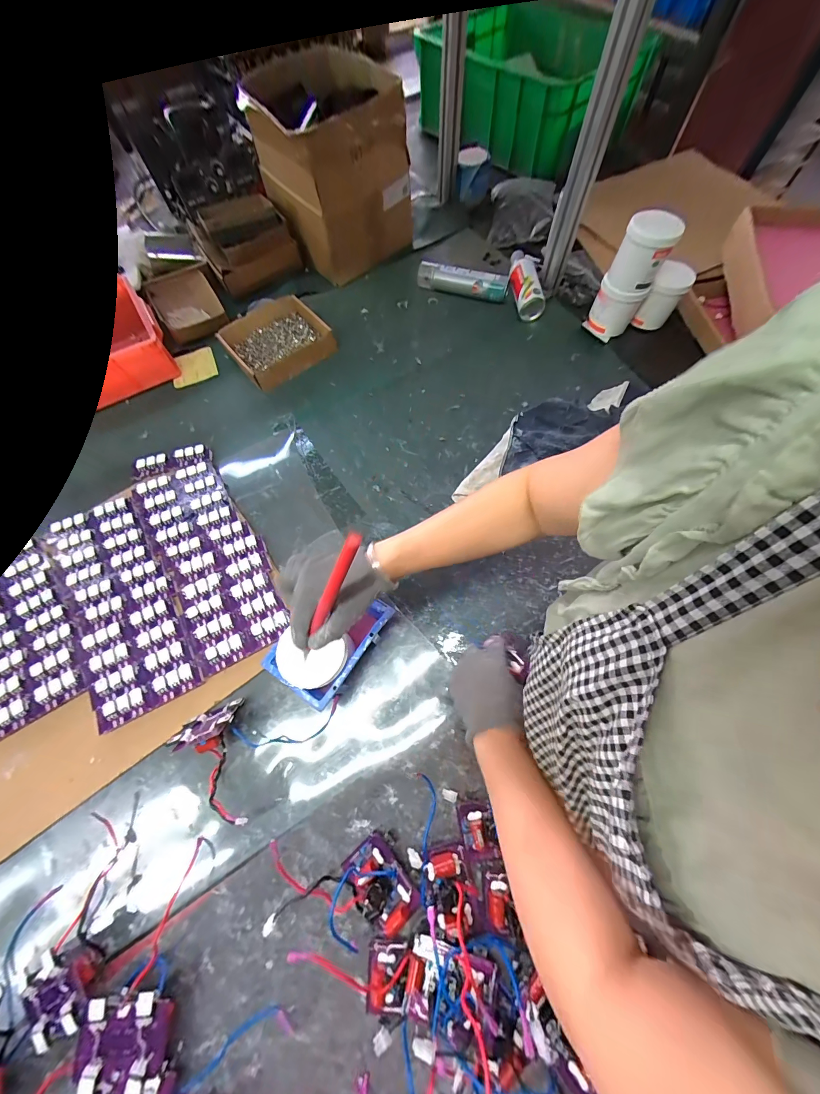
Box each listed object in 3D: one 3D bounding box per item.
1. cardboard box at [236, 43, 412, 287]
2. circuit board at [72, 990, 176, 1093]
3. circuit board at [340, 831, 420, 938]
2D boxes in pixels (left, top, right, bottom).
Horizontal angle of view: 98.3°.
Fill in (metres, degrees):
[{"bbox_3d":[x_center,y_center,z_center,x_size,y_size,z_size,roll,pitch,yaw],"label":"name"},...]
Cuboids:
[{"bbox_3d":[-0.178,-0.895,0.866,0.297,0.287,0.289,-34,71,-12],"label":"cardboard box"},{"bbox_3d":[-0.311,0.579,0.384,0.095,0.019,0.140,-7,76,-4],"label":"circuit board"},{"bbox_3d":[-0.040,0.432,0.451,0.071,0.048,0.093,-39,72,-14],"label":"circuit board"}]

